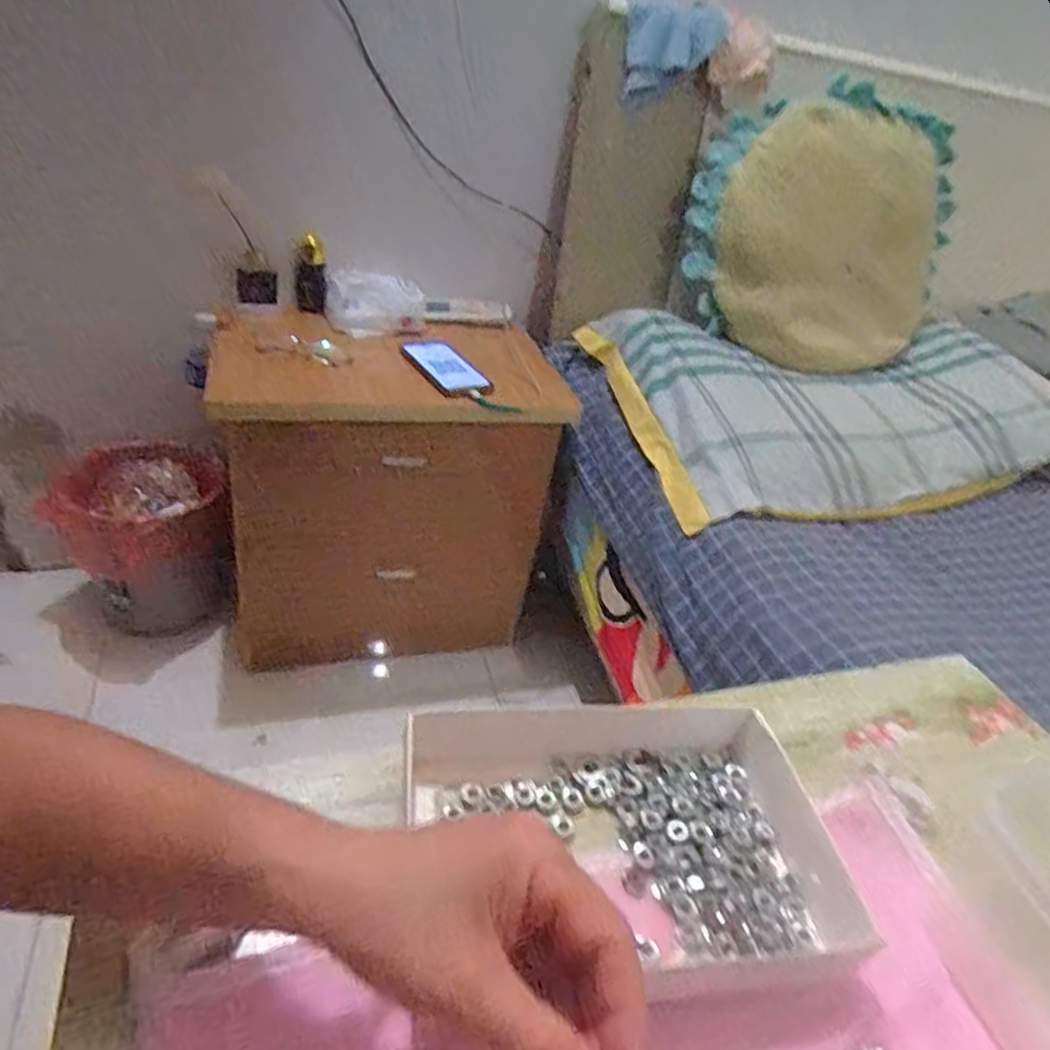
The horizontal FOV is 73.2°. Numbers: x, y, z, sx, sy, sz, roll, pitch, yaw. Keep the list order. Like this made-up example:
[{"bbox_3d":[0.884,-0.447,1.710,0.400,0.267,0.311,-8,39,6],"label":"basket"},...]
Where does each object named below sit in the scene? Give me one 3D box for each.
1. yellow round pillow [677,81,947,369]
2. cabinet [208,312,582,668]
[{"bbox_3d":[0.480,-0.471,1.117,0.429,0.531,0.138,25,-12,-9],"label":"yellow round pillow"},{"bbox_3d":[-0.194,-0.049,1.013,0.435,0.379,0.273,2,35,-12],"label":"cabinet"}]

